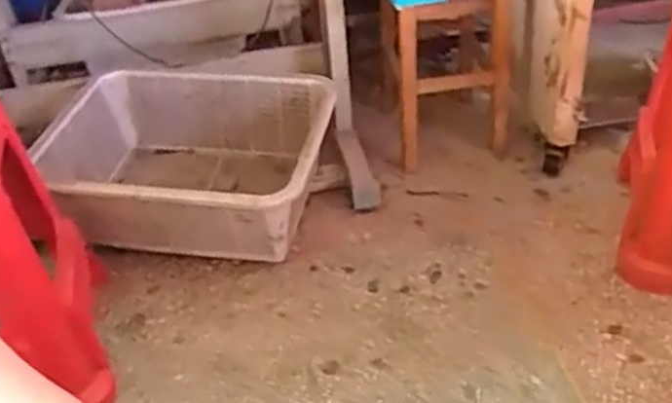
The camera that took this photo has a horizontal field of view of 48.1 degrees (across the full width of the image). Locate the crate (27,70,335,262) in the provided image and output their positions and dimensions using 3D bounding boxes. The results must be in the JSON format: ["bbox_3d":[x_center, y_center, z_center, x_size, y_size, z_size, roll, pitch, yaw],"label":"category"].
[{"bbox_3d":[-0.298,-0.074,1.535,0.566,0.189,0.439,3,37,15],"label":"crate"}]

